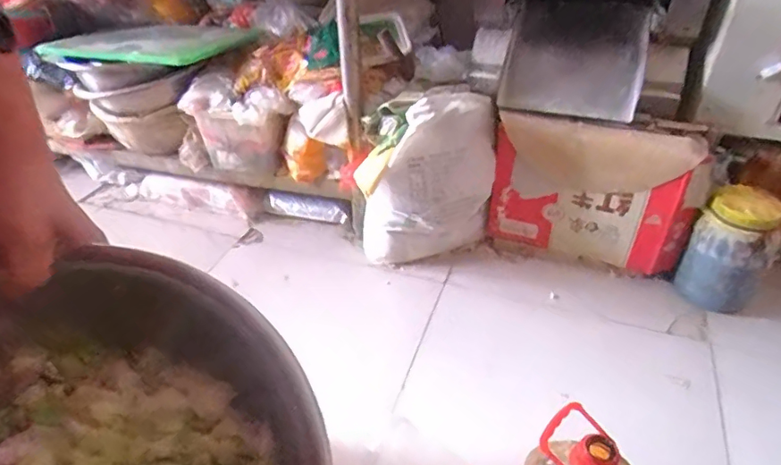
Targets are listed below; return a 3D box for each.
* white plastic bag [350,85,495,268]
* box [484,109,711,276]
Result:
[{"bbox_3d":[0.085,-0.126,1.324,0.337,0.462,0.168,-9,39,-10],"label":"white plastic bag"},{"bbox_3d":[0.487,-0.093,1.299,0.465,0.345,0.094,16,41,20],"label":"box"}]

